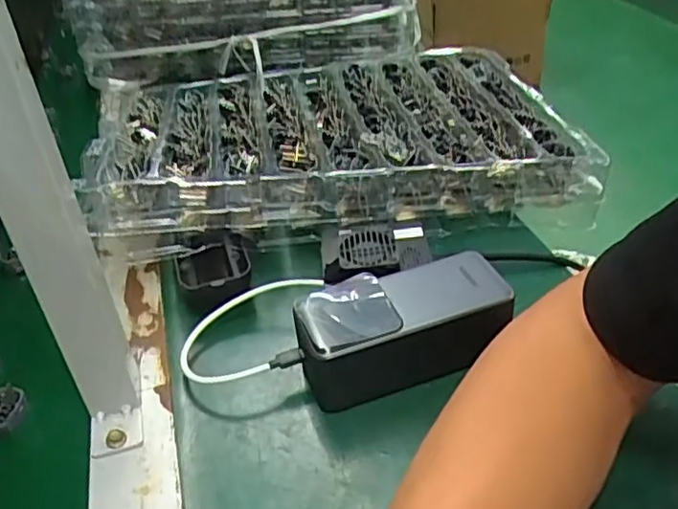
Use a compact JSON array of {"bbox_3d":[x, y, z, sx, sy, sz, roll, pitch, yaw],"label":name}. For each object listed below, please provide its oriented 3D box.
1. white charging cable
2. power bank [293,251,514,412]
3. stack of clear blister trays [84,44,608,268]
[{"bbox_3d":[-0.060,0.052,0.436,0.085,0.029,0.089,3,37,10],"label":"white charging cable"},{"bbox_3d":[0.039,0.047,0.411,0.128,0.060,0.060,-16,38,-16],"label":"power bank"},{"bbox_3d":[-0.008,-0.113,0.600,0.403,0.065,0.286,-8,37,-4],"label":"stack of clear blister trays"}]

